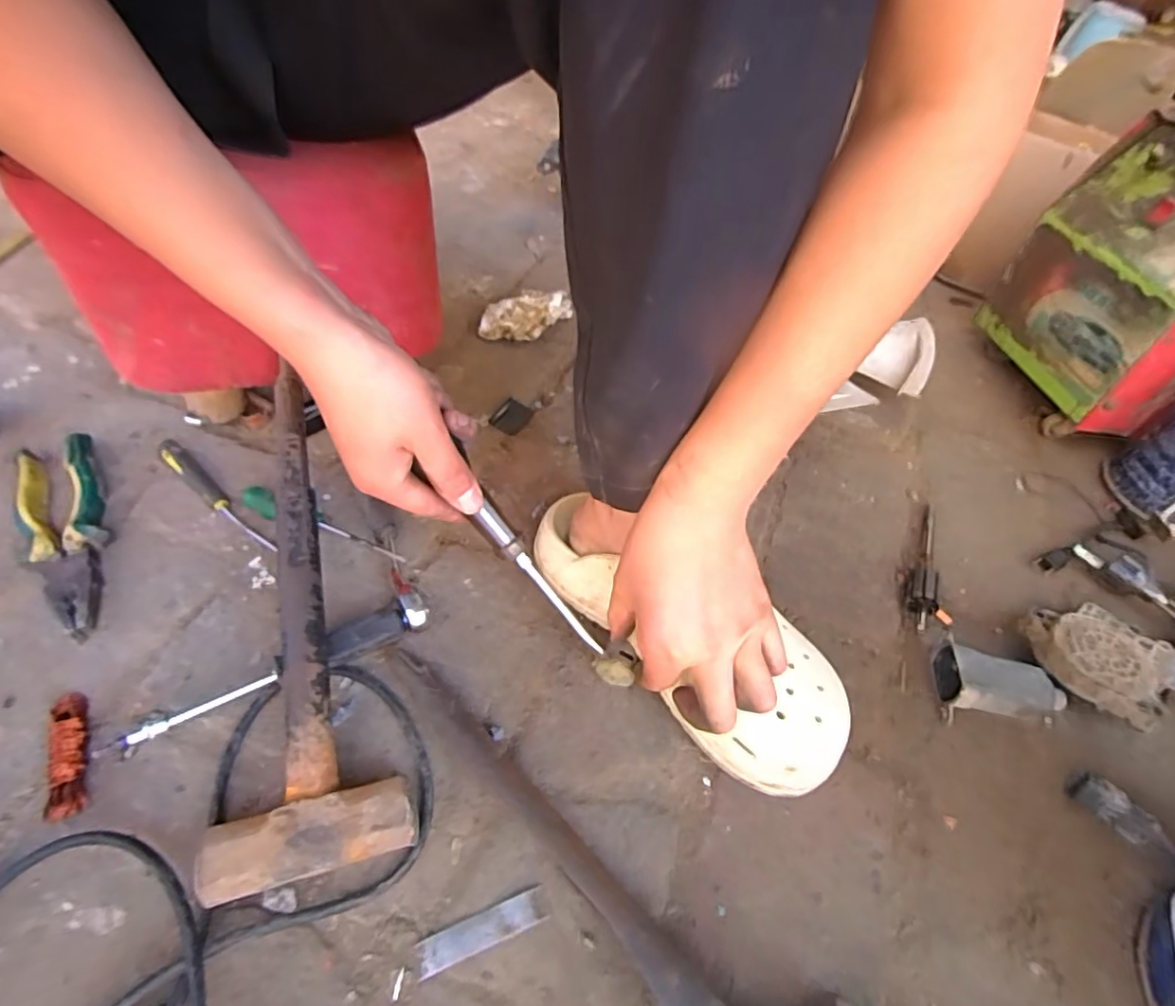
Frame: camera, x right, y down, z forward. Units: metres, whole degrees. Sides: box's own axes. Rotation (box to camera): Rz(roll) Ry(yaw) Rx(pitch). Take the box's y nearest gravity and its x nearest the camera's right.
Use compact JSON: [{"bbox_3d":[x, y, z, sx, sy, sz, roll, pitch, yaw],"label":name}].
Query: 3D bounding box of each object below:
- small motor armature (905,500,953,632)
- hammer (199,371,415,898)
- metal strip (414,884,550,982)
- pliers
[{"bbox_3d":[0.289,0.049,0.496,0.032,0.016,0.135,22,51,12],"label":"small motor armature"},{"bbox_3d":[-0.184,0.073,0.369,0.104,0.086,0.283,-13,53,-17],"label":"hammer"},{"bbox_3d":[-0.056,0.226,0.316,0.067,0.004,0.017,-17,49,-14],"label":"metal strip"},{"bbox_3d":[-0.380,0.020,0.432,0.051,0.023,0.184,-20,55,-22],"label":"pliers"}]

